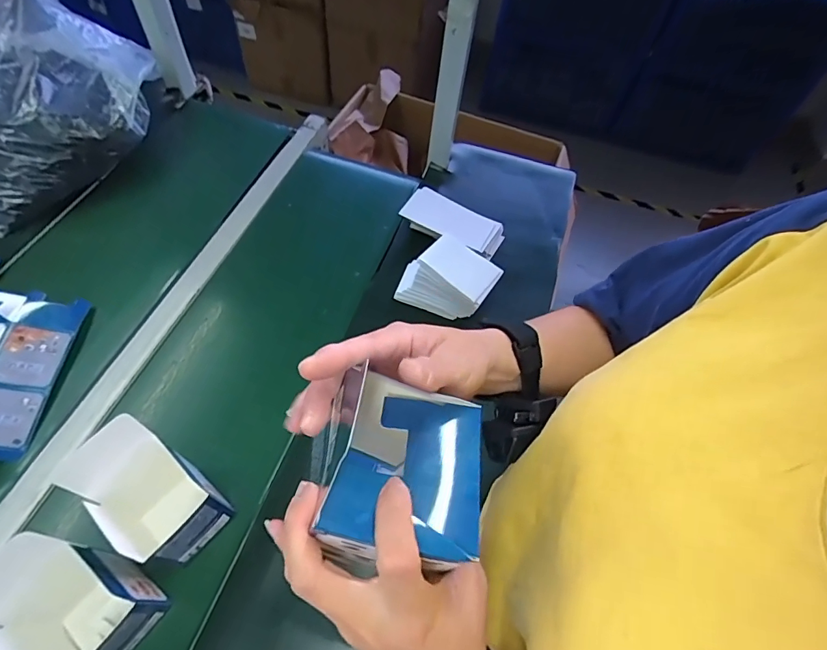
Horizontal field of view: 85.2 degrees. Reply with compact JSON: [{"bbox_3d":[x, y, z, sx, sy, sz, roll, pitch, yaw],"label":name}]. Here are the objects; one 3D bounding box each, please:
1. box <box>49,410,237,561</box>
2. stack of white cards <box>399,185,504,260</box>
[{"bbox_3d":[-0.280,0.194,0.488,0.099,0.156,0.110,-39,70,-18],"label":"box"},{"bbox_3d":[0.071,-0.176,0.799,0.173,0.063,0.093,22,66,10],"label":"stack of white cards"}]

